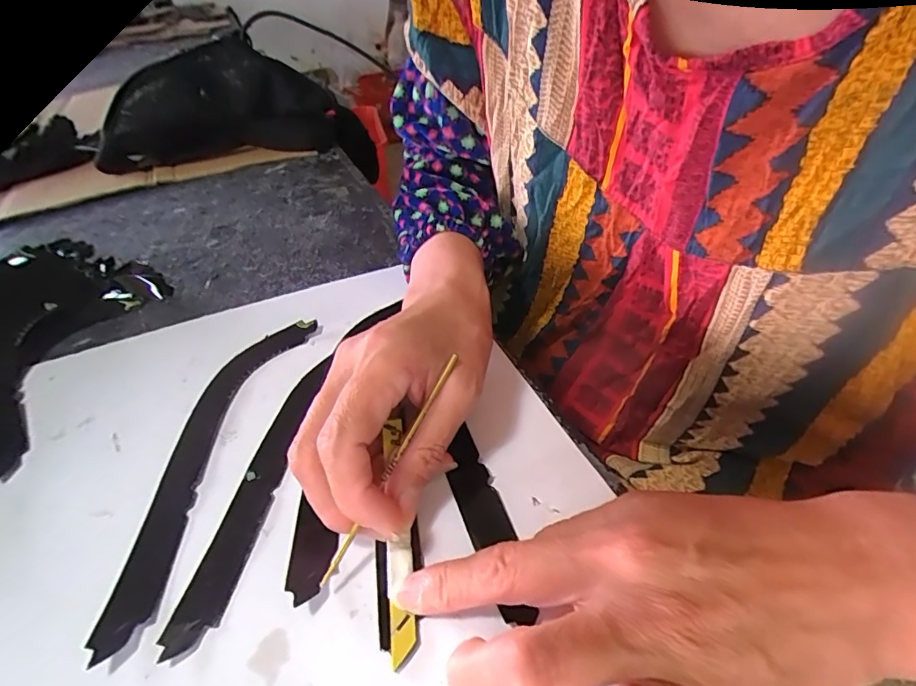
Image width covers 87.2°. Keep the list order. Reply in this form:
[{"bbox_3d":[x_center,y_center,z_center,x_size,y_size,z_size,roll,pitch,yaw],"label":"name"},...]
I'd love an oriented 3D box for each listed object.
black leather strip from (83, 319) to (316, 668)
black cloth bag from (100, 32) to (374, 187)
[{"bbox_3d":[-0.131,0.052,0.252,0.042,0.007,0.193,2,41,10],"label":"black leather strip"},{"bbox_3d":[-0.262,-0.272,0.589,0.290,0.150,0.114,-17,41,-12],"label":"black cloth bag"}]

